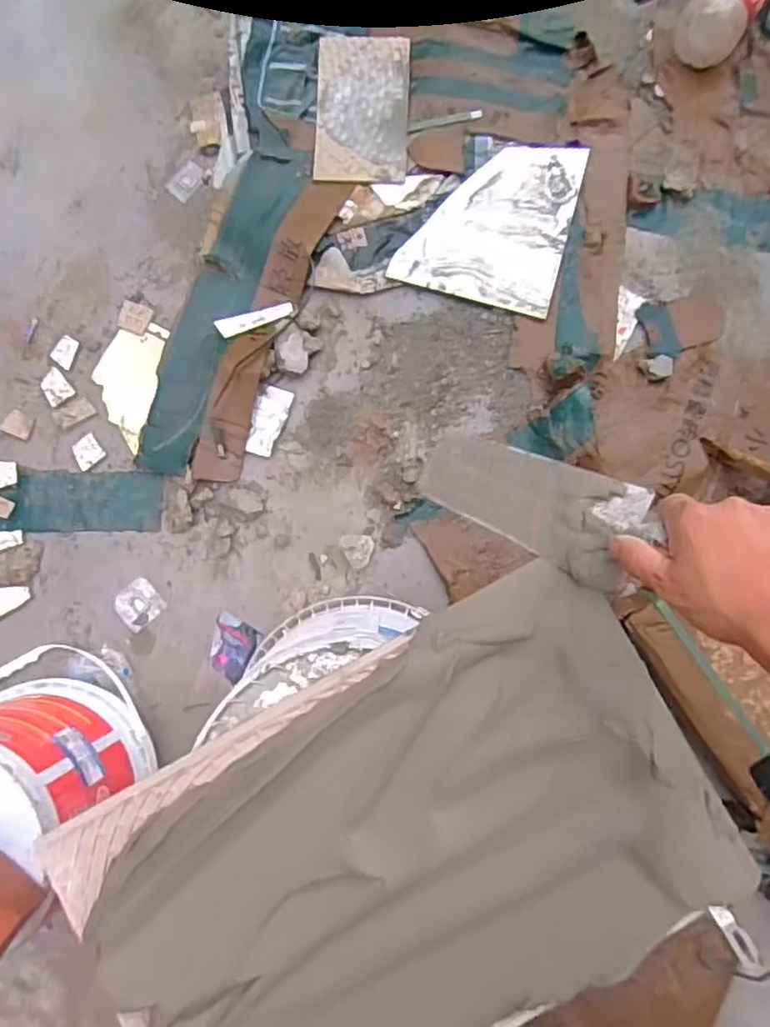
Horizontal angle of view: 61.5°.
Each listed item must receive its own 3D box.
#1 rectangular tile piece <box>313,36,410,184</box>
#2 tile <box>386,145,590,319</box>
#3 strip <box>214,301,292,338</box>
[{"bbox_3d":[-0.035,-0.628,1.002,0.142,0.005,0.242,1,85,4],"label":"rectangular tile piece"},{"bbox_3d":[0.163,-0.451,0.991,0.237,0.015,0.258,16,86,5],"label":"tile"},{"bbox_3d":[-0.195,-0.294,0.974,0.117,0.009,0.032,-18,84,2],"label":"strip"}]

